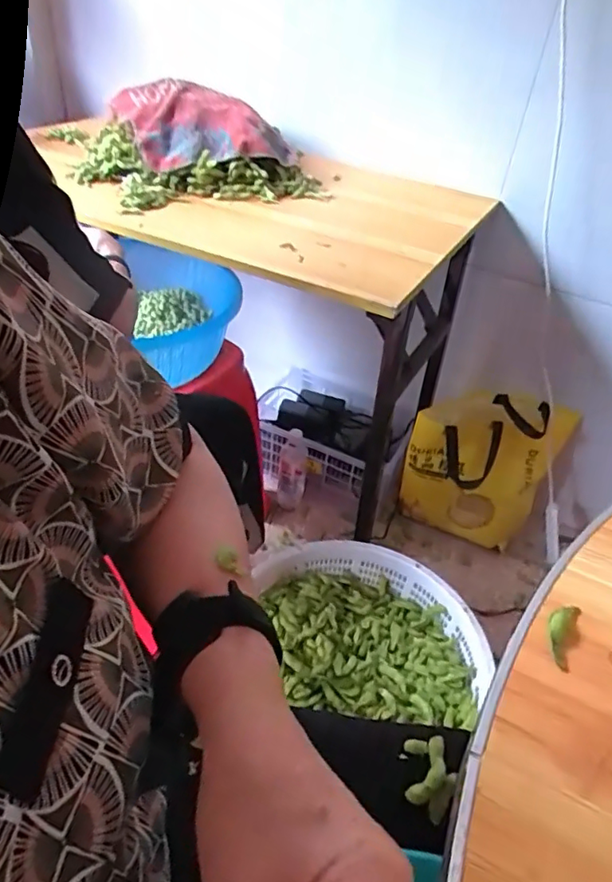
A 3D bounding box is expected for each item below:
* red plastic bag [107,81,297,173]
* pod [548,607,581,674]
[{"bbox_3d":[-0.178,-0.559,0.998,0.307,0.096,0.177,-3,40,-11],"label":"red plastic bag"},{"bbox_3d":[0.171,0.126,0.374,0.021,0.009,0.052,26,43,22],"label":"pod"}]

